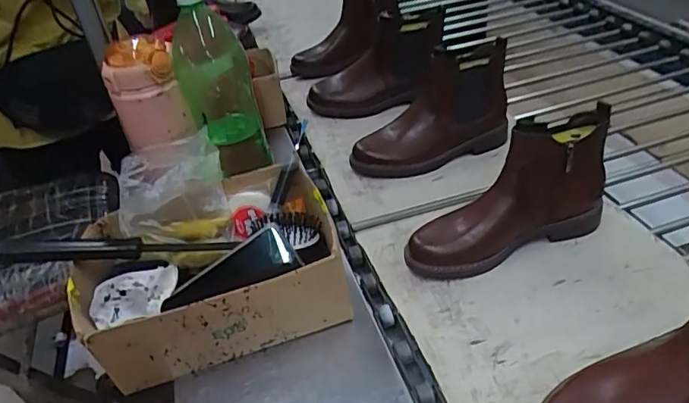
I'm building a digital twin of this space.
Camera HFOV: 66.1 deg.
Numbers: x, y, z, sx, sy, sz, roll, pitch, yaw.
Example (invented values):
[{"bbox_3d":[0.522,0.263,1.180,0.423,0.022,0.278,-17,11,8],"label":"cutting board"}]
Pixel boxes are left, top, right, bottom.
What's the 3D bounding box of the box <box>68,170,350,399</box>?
[{"bbox_3d":[-0.154,0.083,0.622,0.282,0.110,0.197,-18,38,-10],"label":"box"}]

